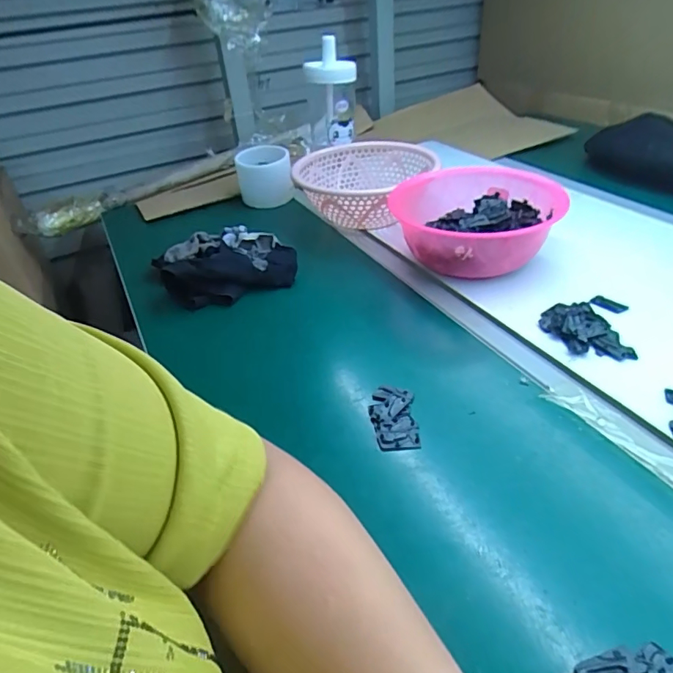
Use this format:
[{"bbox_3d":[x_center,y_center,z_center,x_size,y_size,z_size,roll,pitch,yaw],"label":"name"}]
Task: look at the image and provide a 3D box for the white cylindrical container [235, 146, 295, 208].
[{"bbox_3d":[-0.118,-0.265,0.816,0.087,0.079,0.072,-10,37,-6],"label":"white cylindrical container"}]

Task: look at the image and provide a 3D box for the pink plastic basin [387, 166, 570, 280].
[{"bbox_3d":[0.164,-0.128,0.590,0.185,0.081,0.175,-5,37,0],"label":"pink plastic basin"}]

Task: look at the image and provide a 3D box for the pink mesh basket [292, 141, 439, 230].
[{"bbox_3d":[0.042,-0.210,0.715,0.196,0.082,0.184,1,37,8],"label":"pink mesh basket"}]

